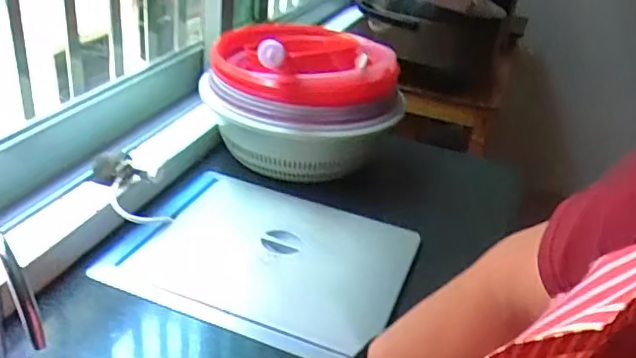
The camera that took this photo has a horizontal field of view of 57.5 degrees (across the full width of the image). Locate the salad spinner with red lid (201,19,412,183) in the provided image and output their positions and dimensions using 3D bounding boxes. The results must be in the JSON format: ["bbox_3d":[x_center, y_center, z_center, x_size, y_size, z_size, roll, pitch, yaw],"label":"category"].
[{"bbox_3d":[-0.034,-0.138,0.909,0.255,0.193,0.287,-6,32,-22],"label":"salad spinner with red lid"}]

